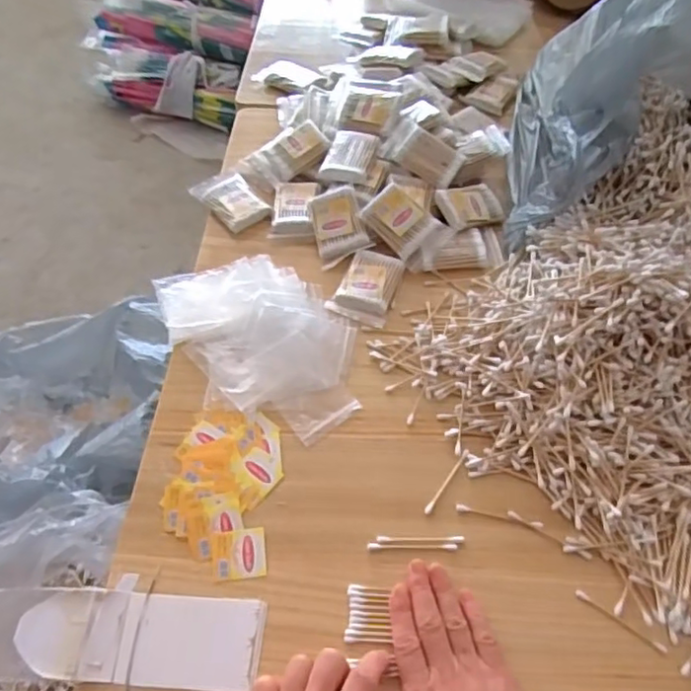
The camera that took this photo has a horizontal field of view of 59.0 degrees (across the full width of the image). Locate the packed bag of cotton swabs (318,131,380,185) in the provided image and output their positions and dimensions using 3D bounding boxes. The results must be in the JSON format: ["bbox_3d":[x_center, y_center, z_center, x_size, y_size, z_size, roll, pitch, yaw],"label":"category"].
[{"bbox_3d":[0.006,-0.214,0.688,0.054,0.023,0.074,16,55,11],"label":"packed bag of cotton swabs"}]

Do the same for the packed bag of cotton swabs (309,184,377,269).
[{"bbox_3d":[-0.007,-0.127,0.648,0.056,0.013,0.087,-15,77,9],"label":"packed bag of cotton swabs"}]

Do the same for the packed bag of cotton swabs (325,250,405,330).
[{"bbox_3d":[0.022,-0.060,0.615,0.057,0.012,0.081,16,55,11],"label":"packed bag of cotton swabs"}]

